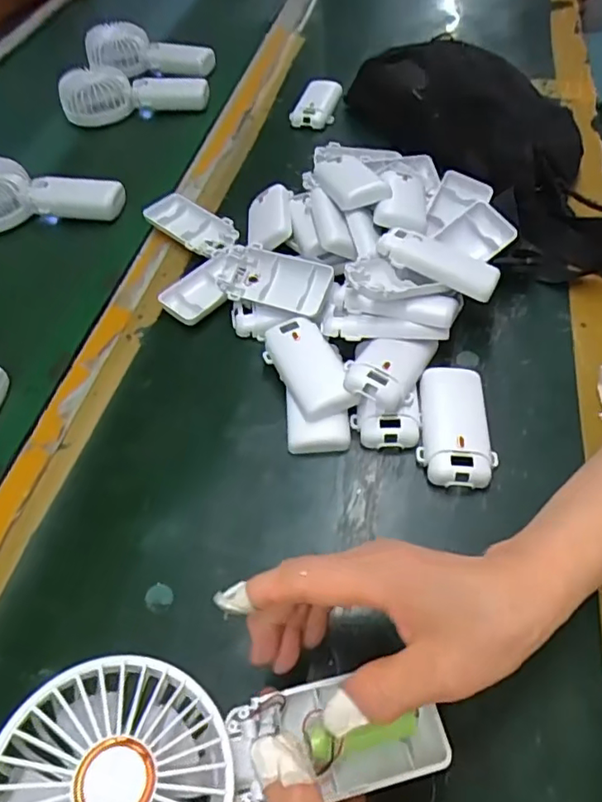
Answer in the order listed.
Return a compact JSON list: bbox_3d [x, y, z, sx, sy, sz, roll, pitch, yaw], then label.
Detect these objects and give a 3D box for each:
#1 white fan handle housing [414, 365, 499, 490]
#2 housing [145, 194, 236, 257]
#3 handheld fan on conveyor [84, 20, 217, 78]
[{"bbox_3d":[0.105,0.016,0.385,0.047,0.017,0.092,2,54,5],"label":"white fan handle housing"},{"bbox_3d":[-0.102,-0.168,0.533,0.094,0.016,0.049,37,64,26],"label":"housing"},{"bbox_3d":[-0.208,-0.488,0.781,0.171,0.048,0.067,9,55,10],"label":"handheld fan on conveyor"}]

